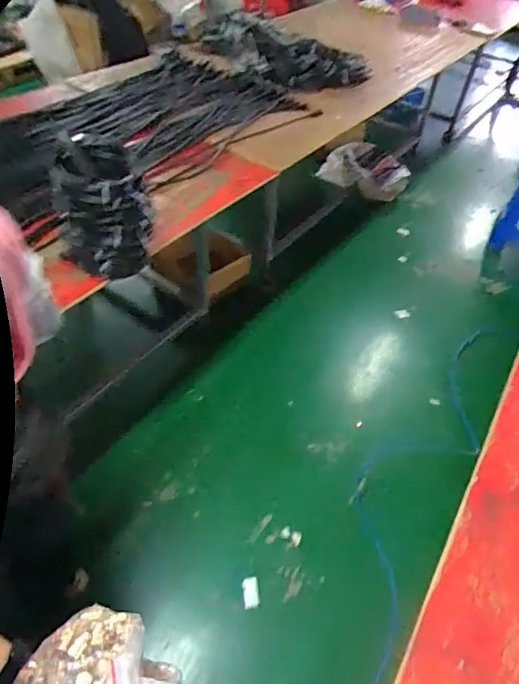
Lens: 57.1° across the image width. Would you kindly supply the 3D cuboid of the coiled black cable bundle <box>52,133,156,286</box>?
[{"bbox_3d":[-0.421,-0.337,1.267,0.207,0.315,0.237,-20,52,-22],"label":"coiled black cable bundle"}]

